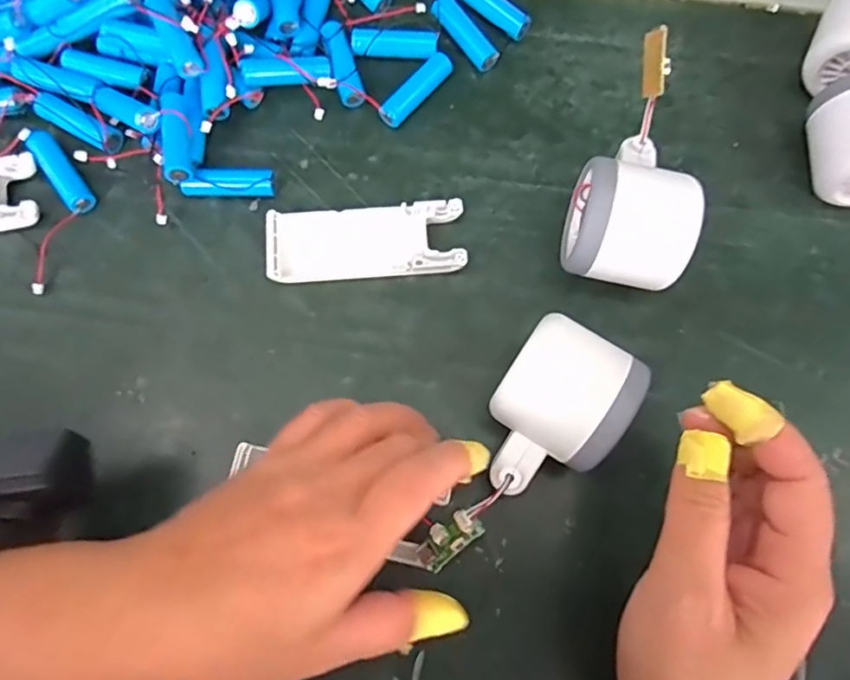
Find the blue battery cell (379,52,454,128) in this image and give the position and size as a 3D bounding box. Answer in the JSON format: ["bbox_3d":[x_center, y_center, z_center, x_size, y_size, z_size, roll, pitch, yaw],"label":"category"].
[{"bbox_3d":[-0.005,-0.146,0.342,0.012,0.012,0.052,40,80,9],"label":"blue battery cell"}]

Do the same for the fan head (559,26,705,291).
[{"bbox_3d":[0.107,-0.087,0.307,0.061,0.058,0.120,13,77,3],"label":"fan head"}]

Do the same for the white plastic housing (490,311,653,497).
[{"bbox_3d":[0.059,0.036,0.277,0.054,0.058,0.078,32,79,7],"label":"white plastic housing"}]

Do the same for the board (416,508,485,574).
[{"bbox_3d":[0.010,0.091,0.267,0.032,0.005,0.016,-41,80,9],"label":"board"}]

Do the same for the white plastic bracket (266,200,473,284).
[{"bbox_3d":[-0.032,-0.053,0.322,0.105,0.011,0.039,-4,77,-1],"label":"white plastic bracket"}]

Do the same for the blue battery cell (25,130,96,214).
[{"bbox_3d":[-0.202,-0.093,0.325,0.014,0.015,0.049,-35,79,-7],"label":"blue battery cell"}]

